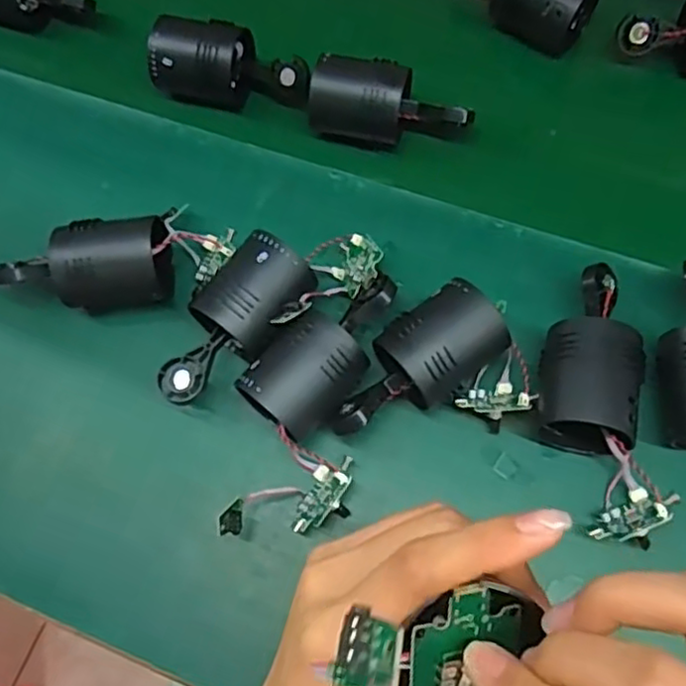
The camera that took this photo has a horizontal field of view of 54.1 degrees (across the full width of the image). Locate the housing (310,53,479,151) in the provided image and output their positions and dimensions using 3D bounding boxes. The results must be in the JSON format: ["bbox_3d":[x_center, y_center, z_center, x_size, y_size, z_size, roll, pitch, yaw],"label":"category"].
[{"bbox_3d":[0.034,-0.169,0.490,0.117,0.049,0.047,8,69,5],"label":"housing"}]

